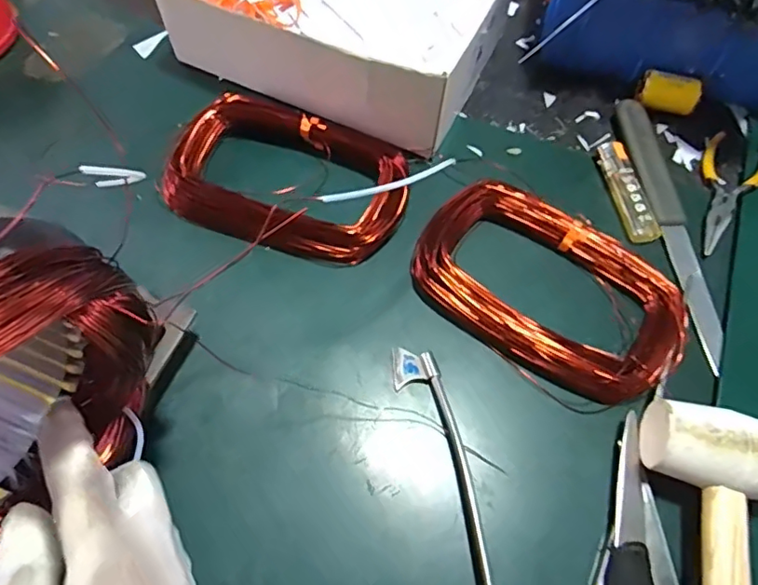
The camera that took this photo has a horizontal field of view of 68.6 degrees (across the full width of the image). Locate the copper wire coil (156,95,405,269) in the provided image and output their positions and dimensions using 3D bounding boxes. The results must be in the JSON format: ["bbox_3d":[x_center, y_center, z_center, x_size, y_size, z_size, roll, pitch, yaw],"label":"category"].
[{"bbox_3d":[-0.062,-0.091,0.409,0.168,0.023,0.122,21,65,8],"label":"copper wire coil"}]

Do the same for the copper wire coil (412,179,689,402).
[{"bbox_3d":[0.116,-0.005,0.376,0.179,0.028,0.107,32,67,13],"label":"copper wire coil"}]

